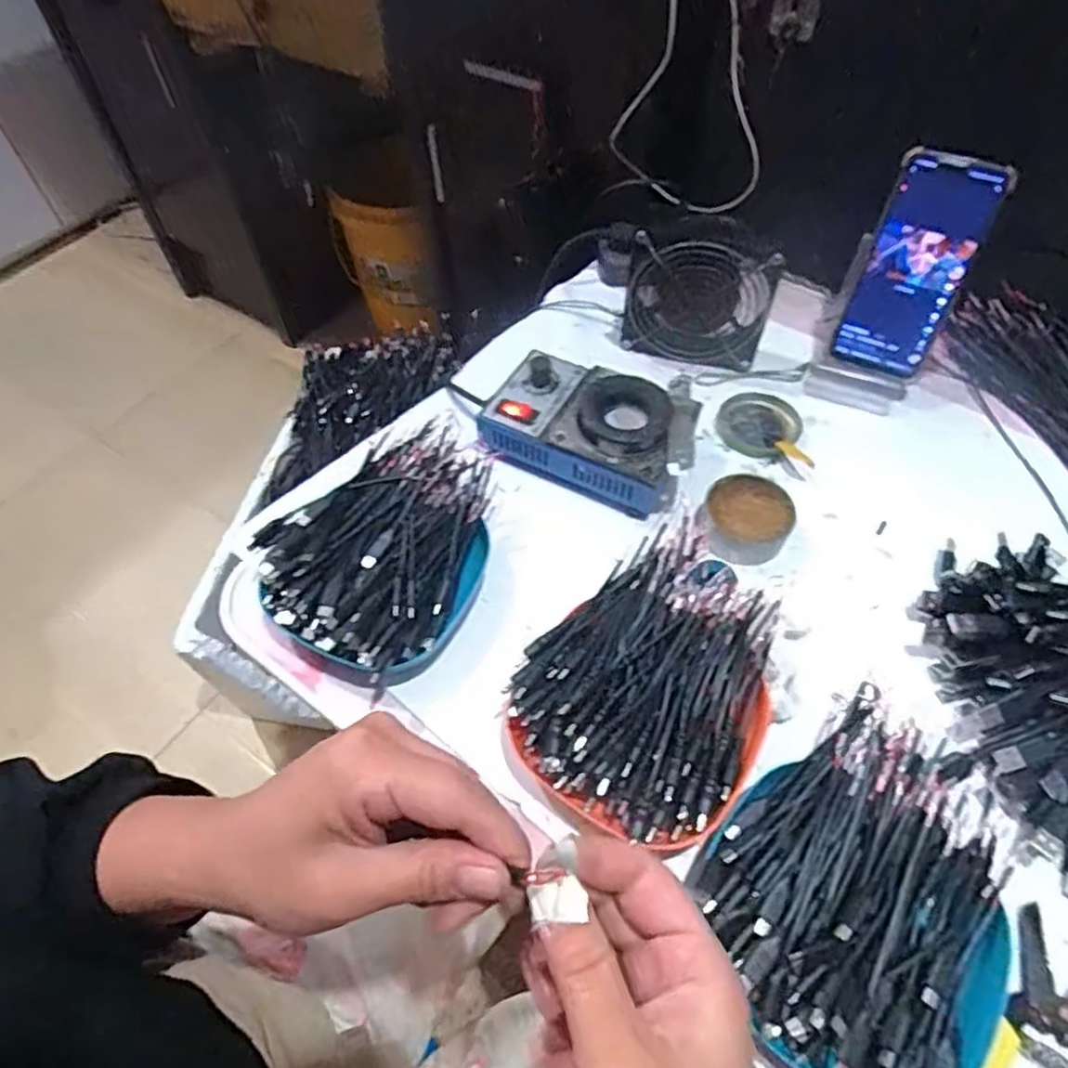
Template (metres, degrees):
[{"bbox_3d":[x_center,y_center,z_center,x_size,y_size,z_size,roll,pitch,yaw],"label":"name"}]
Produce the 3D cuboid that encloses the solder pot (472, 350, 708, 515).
[{"bbox_3d":[0.043,-0.085,0.541,0.161,0.060,0.111,16,58,13],"label":"solder pot"}]

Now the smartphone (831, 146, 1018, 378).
[{"bbox_3d":[0.314,-0.218,0.564,0.079,0.167,0.015,20,21,13],"label":"smartphone"}]

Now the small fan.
[{"bbox_3d":[0.141,-0.204,0.595,0.121,0.115,0.037,12,57,10],"label":"small fan"}]

